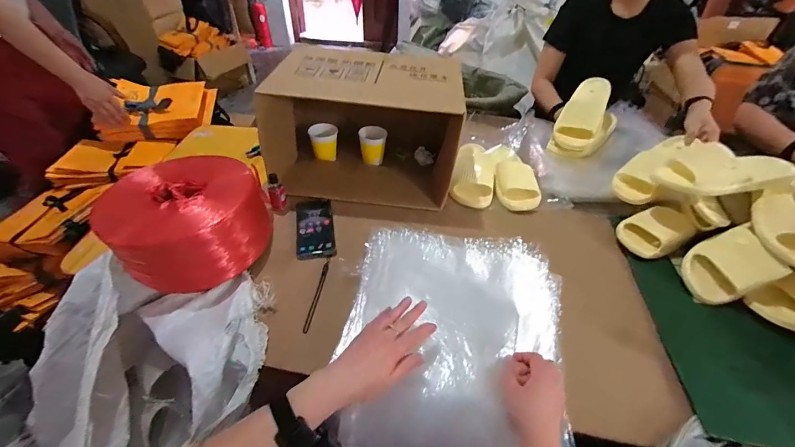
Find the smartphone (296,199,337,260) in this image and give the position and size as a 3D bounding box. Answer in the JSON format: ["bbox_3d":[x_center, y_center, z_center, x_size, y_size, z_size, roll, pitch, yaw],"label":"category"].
[{"bbox_3d":[-0.171,-0.001,0.745,0.072,0.010,0.187,-7,43,-9],"label":"smartphone"}]

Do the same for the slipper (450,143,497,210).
[{"bbox_3d":[0.192,-0.137,0.891,0.102,0.063,0.242,10,43,9],"label":"slipper"}]

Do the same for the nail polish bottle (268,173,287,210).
[{"bbox_3d":[-0.258,-0.068,0.764,0.034,0.077,0.020,-9,15,-12],"label":"nail polish bottle"}]

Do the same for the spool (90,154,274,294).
[{"bbox_3d":[-0.371,-0.005,0.639,0.217,0.137,0.224,1,43,-1],"label":"spool"}]

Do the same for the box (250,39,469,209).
[{"bbox_3d":[-0.061,-0.223,0.828,0.387,0.250,0.279,7,43,6],"label":"box"}]

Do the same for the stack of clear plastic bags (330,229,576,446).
[{"bbox_3d":[0.085,0.181,0.574,0.333,0.080,0.408,10,43,8],"label":"stack of clear plastic bags"}]

